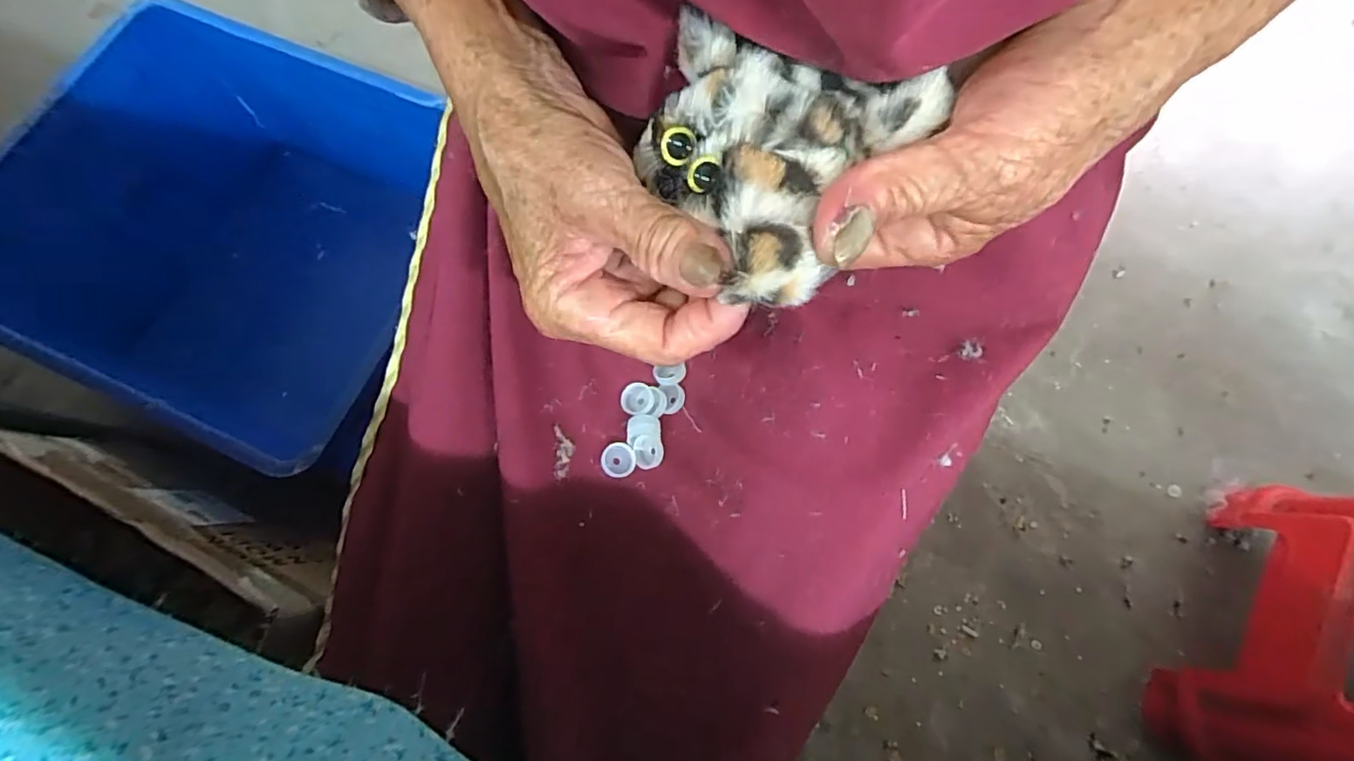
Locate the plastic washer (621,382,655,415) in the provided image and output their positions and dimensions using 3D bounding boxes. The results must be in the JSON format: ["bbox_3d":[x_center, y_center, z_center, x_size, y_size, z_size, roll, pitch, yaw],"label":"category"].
[{"bbox_3d":[-0.020,0.010,0.293,0.016,0.005,0.017,0,72,1],"label":"plastic washer"}]

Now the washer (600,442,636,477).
[{"bbox_3d":[-0.029,0.039,0.283,0.016,0.004,0.017,0,72,1],"label":"washer"}]

